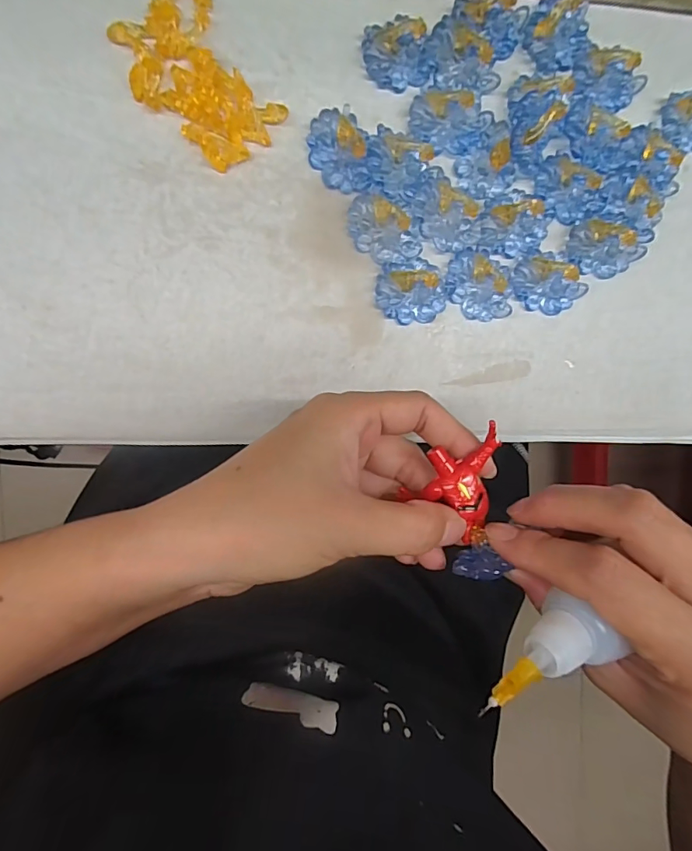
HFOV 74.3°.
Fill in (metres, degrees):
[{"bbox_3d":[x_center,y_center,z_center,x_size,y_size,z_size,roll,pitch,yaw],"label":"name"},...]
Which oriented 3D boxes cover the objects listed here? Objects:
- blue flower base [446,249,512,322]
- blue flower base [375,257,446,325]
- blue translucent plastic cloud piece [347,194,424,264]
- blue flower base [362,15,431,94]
[{"bbox_3d":[0.067,-0.070,0.228,0.034,0.005,0.032,-1,94,-8],"label":"blue flower base"},{"bbox_3d":[0.032,-0.065,0.223,0.034,0.007,0.029,-8,95,-7],"label":"blue flower base"},{"bbox_3d":[0.018,-0.094,0.219,0.029,0.005,0.033,-19,96,-6],"label":"blue translucent plastic cloud piece"},{"bbox_3d":[0.023,-0.175,0.215,0.030,0.008,0.028,-14,96,-6],"label":"blue flower base"}]

